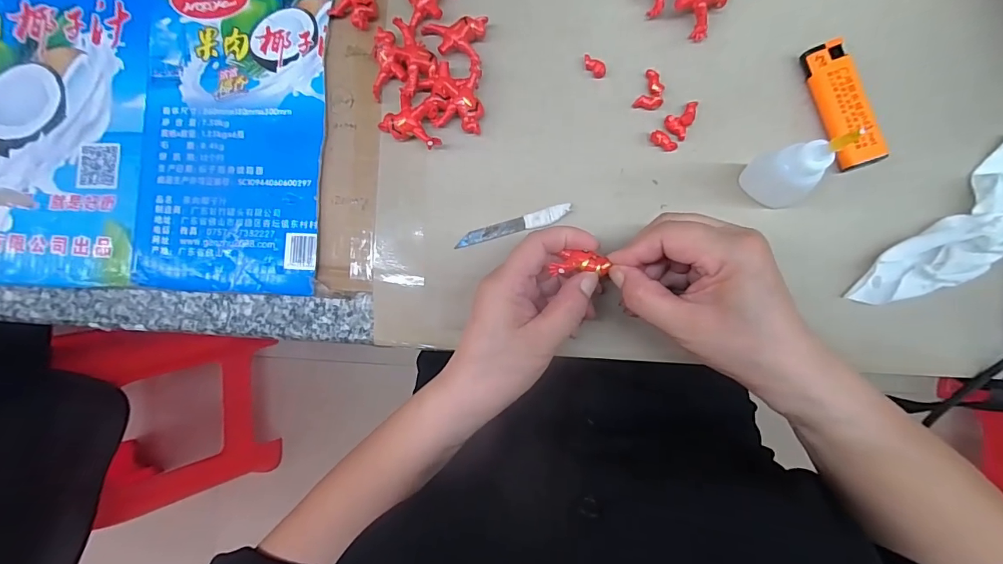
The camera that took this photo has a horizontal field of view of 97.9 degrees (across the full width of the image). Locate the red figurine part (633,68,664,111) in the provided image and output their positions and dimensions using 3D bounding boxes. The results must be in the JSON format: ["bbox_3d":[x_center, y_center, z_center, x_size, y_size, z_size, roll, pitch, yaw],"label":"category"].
[{"bbox_3d":[0.102,-0.129,0.294,0.017,0.007,0.025,22,92,6],"label":"red figurine part"}]

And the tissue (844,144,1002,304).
[{"bbox_3d":[0.280,-0.023,0.257,0.131,0.034,0.052,-43,86,4],"label":"tissue"}]

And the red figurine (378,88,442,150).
[{"bbox_3d":[-0.060,-0.114,0.305,0.044,0.014,0.033,21,92,6],"label":"red figurine"}]

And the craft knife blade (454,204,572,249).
[{"bbox_3d":[0.008,-0.038,0.299,0.080,0.004,0.010,-14,90,10],"label":"craft knife blade"}]

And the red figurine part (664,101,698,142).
[{"bbox_3d":[0.120,-0.110,0.290,0.017,0.006,0.026,28,92,5],"label":"red figurine part"}]

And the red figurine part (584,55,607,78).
[{"bbox_3d":[0.064,-0.148,0.300,0.019,0.007,0.009,43,94,5],"label":"red figurine part"}]

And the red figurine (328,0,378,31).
[{"bbox_3d":[-0.101,-0.207,0.315,0.032,0.014,0.043,32,93,5],"label":"red figurine"}]

